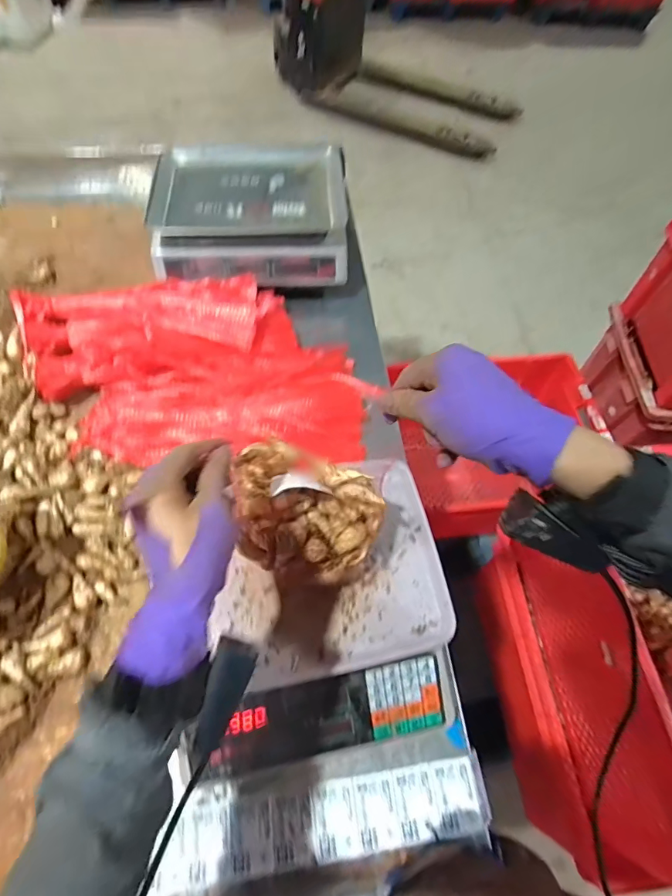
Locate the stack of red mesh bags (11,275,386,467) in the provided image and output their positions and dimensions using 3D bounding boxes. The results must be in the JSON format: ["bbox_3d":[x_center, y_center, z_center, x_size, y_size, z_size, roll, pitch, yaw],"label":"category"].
[{"bbox_3d":[-0.223,-0.127,0.697,0.560,0.064,0.348,-1,60,-3],"label":"stack of red mesh bags"}]

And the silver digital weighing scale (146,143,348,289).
[{"bbox_3d":[-0.152,-0.440,0.817,0.336,0.089,0.298,-1,60,-3],"label":"silver digital weighing scale"}]

